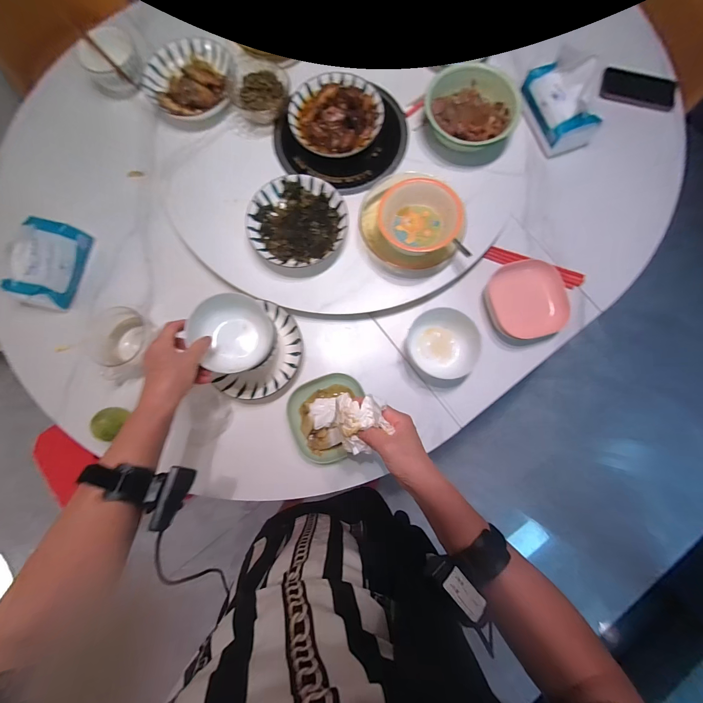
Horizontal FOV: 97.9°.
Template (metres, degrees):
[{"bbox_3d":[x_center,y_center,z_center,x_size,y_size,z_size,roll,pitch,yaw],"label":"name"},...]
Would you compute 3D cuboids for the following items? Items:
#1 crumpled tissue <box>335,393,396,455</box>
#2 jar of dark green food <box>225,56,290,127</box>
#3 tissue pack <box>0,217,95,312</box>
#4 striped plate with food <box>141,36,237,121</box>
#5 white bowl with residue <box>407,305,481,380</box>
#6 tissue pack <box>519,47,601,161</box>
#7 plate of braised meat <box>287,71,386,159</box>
[{"bbox_3d":[0.016,0.096,0.408,0.066,0.034,0.082,-12,84,0],"label":"crumpled tissue"},{"bbox_3d":[-0.184,-0.510,0.608,0.112,0.038,0.130,-44,83,-6],"label":"jar of dark green food"},{"bbox_3d":[-0.571,-0.163,0.582,0.104,0.068,0.164,16,82,3],"label":"tissue pack"},{"bbox_3d":[-0.322,-0.547,0.617,0.176,0.036,0.170,0,81,1],"label":"striped plate with food"},{"bbox_3d":[0.162,-0.013,0.563,0.124,0.049,0.128,0,81,1],"label":"white bowl with residue"},{"bbox_3d":[0.420,-0.502,0.613,0.103,0.100,0.166,-22,82,-3],"label":"tissue pack"},{"bbox_3d":[-0.029,-0.461,0.597,0.177,0.048,0.177,2,81,1],"label":"plate of braised meat"}]

